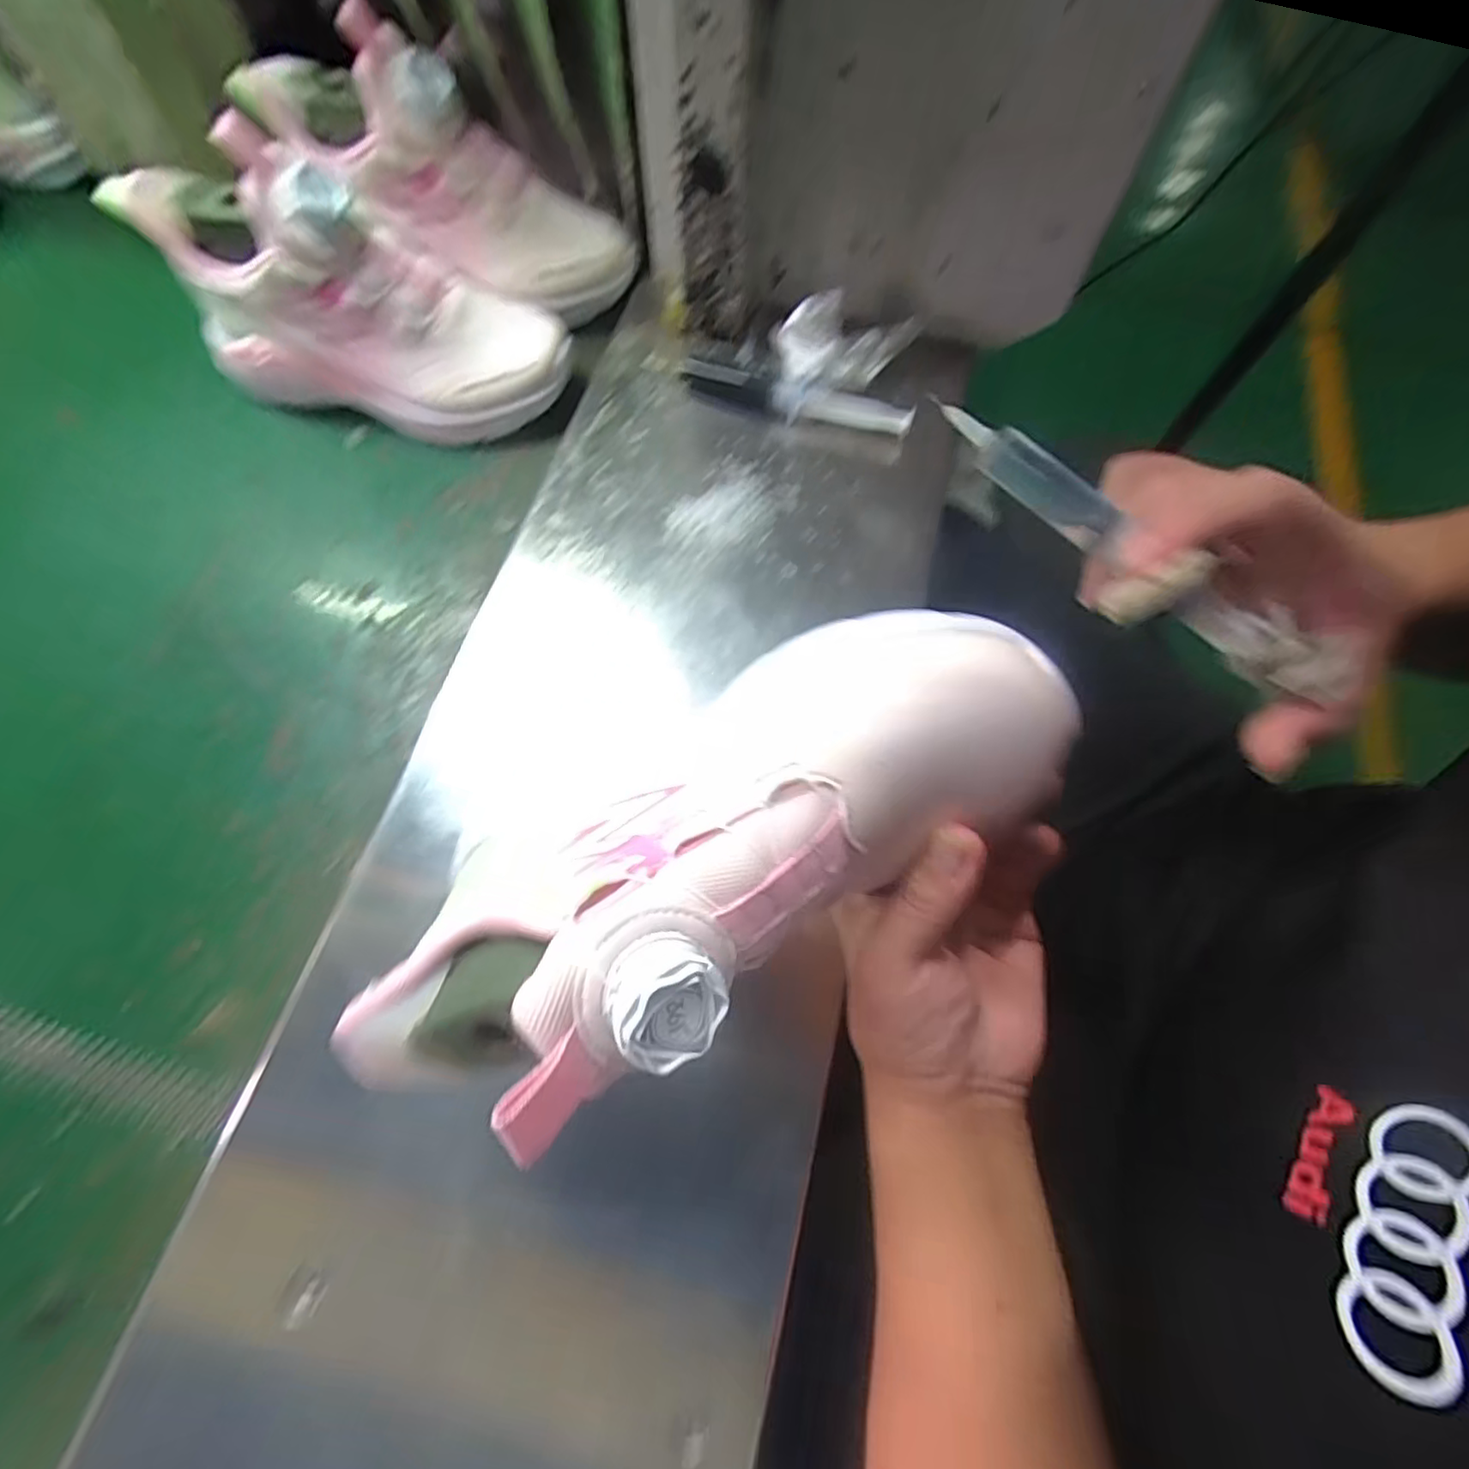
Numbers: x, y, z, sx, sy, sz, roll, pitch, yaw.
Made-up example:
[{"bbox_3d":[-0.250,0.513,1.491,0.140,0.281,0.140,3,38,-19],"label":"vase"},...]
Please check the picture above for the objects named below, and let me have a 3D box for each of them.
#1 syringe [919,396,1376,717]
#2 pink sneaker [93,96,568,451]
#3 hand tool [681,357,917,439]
[{"bbox_3d":[0.131,-0.066,0.225,0.149,0.019,0.017,42,73,11],"label":"syringe"},{"bbox_3d":[-0.220,-0.258,0.383,0.234,0.115,0.078,8,69,1],"label":"pink sneaker"},{"bbox_3d":[0.038,-0.211,0.413,0.145,0.020,0.019,13,70,2],"label":"hand tool"}]

